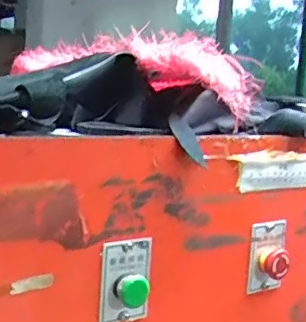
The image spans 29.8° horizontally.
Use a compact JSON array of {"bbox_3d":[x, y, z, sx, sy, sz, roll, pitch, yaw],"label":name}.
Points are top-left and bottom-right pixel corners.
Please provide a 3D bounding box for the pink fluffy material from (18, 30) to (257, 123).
[{"bbox_3d":[-0.035,-0.118,0.724,0.096,0.070,0.366,-2,11,-45],"label":"pink fluffy material"}]

